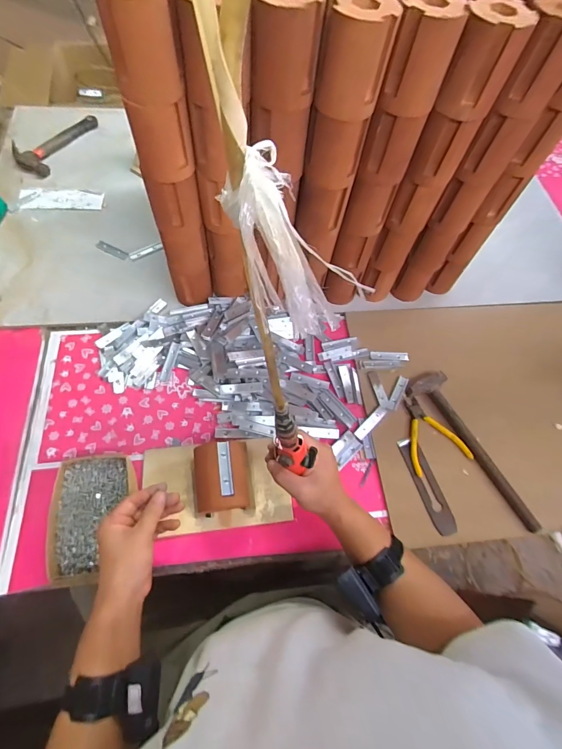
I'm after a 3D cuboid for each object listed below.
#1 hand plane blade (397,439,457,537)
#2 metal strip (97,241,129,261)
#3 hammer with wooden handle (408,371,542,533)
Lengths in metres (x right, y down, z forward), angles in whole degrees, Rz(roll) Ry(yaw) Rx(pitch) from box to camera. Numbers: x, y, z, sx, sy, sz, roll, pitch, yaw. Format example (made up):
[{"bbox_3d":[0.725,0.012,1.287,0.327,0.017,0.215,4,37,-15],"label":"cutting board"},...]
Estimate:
[{"bbox_3d":[0.257,0.192,0.647,0.036,0.008,0.168,-19,60,4],"label":"hand plane blade"},{"bbox_3d":[-0.391,-0.287,0.852,0.086,0.004,0.023,25,68,8],"label":"metal strip"},{"bbox_3d":[0.363,0.128,0.686,0.074,0.038,0.323,-27,69,-17],"label":"hammer with wooden handle"}]

